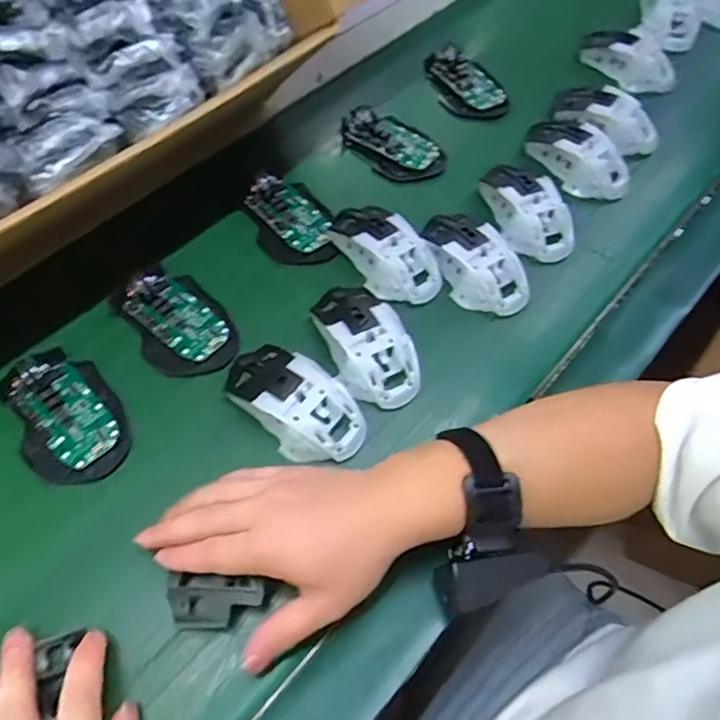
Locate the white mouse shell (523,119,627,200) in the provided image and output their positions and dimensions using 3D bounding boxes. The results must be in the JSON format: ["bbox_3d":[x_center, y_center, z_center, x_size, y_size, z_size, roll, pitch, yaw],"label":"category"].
[{"bbox_3d":[0.222,-0.206,0.591,0.060,0.046,0.105,-32,65,-18],"label":"white mouse shell"}]

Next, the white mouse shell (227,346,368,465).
[{"bbox_3d":[-0.048,0.030,0.442,0.111,0.034,0.066,38,66,20],"label":"white mouse shell"}]

